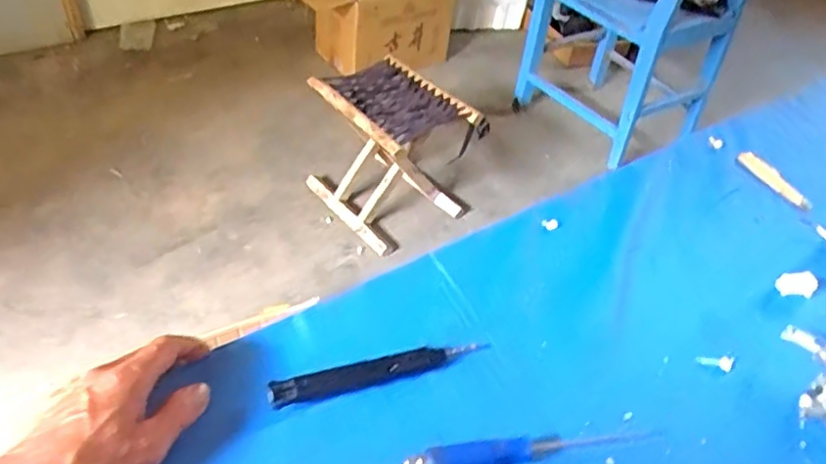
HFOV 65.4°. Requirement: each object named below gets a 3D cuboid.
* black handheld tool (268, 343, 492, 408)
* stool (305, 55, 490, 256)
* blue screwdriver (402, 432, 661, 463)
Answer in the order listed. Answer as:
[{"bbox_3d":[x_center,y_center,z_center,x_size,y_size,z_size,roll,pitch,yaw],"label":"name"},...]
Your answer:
[{"bbox_3d":[-0.024,0.107,0.501,0.174,0.011,0.022,-12,46,-19],"label":"black handheld tool"},{"bbox_3d":[-0.051,-0.198,1.521,0.286,0.287,0.306,-28,53,-33],"label":"stool"},{"bbox_3d":[0.088,0.157,0.463,0.191,0.013,0.021,-3,43,-11],"label":"blue screwdriver"}]

